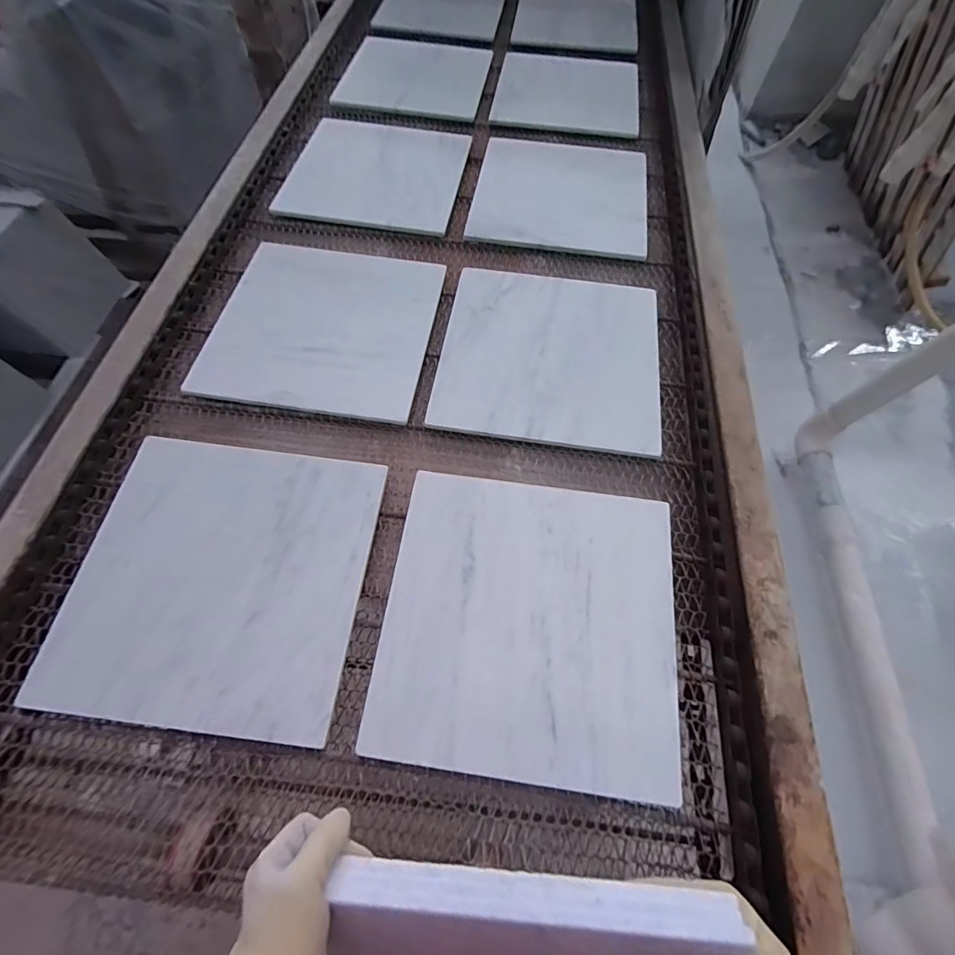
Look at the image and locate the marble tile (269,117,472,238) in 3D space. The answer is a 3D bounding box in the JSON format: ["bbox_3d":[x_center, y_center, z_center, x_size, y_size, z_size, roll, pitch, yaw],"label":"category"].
[{"bbox_3d":[-0.184,-0.560,0.857,0.307,0.007,0.294,8,63,4],"label":"marble tile"}]

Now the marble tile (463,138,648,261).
[{"bbox_3d":[0.146,-0.502,0.822,0.294,0.014,0.273,8,63,4],"label":"marble tile"}]

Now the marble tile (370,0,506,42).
[{"bbox_3d":[-0.084,-1.188,1.186,0.291,0.022,0.311,7,63,3],"label":"marble tile"}]

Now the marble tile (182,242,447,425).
[{"bbox_3d":[-0.216,-0.217,0.661,0.295,0.017,0.274,7,63,3],"label":"marble tile"}]

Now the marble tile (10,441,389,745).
[{"bbox_3d":[-0.278,0.103,0.506,0.300,0.023,0.292,6,63,3],"label":"marble tile"}]

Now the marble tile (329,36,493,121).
[{"bbox_3d":[-0.134,-0.851,1.000,0.293,0.016,0.241,11,72,1],"label":"marble tile"}]

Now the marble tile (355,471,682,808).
[{"bbox_3d":[0.055,0.144,0.493,0.297,0.011,0.293,8,63,4],"label":"marble tile"}]

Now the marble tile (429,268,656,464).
[{"bbox_3d":[0.102,-0.177,0.651,0.291,0.011,0.286,8,63,4],"label":"marble tile"}]

